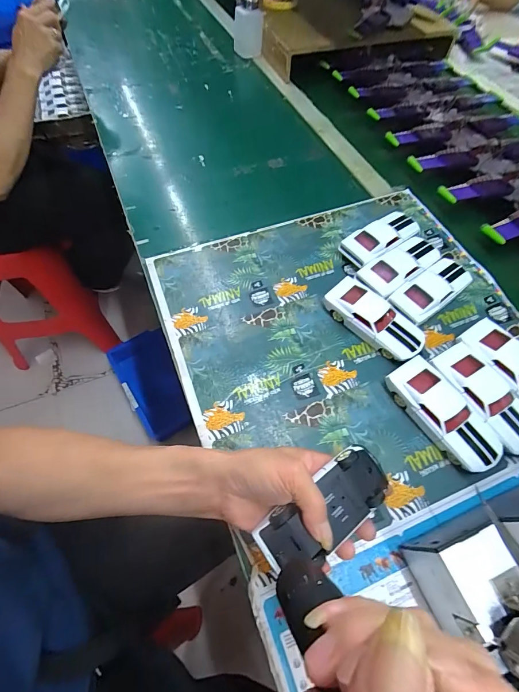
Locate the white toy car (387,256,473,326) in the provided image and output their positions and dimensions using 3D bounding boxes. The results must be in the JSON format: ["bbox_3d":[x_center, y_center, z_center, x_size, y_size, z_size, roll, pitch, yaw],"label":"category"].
[{"bbox_3d":[0.230,-0.072,0.445,0.124,0.034,0.051,-35,68,-19],"label":"white toy car"}]

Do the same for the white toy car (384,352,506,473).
[{"bbox_3d":[0.199,0.074,0.361,0.054,0.035,0.129,-30,66,-16],"label":"white toy car"}]

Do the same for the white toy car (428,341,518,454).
[{"bbox_3d":[0.252,0.057,0.371,0.061,0.036,0.128,-28,65,-15],"label":"white toy car"}]

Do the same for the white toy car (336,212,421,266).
[{"bbox_3d":[0.180,-0.156,0.484,0.125,0.030,0.053,-32,67,-18],"label":"white toy car"}]

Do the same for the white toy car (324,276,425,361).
[{"bbox_3d":[0.144,-0.033,0.419,0.055,0.035,0.129,-39,68,-19],"label":"white toy car"}]

